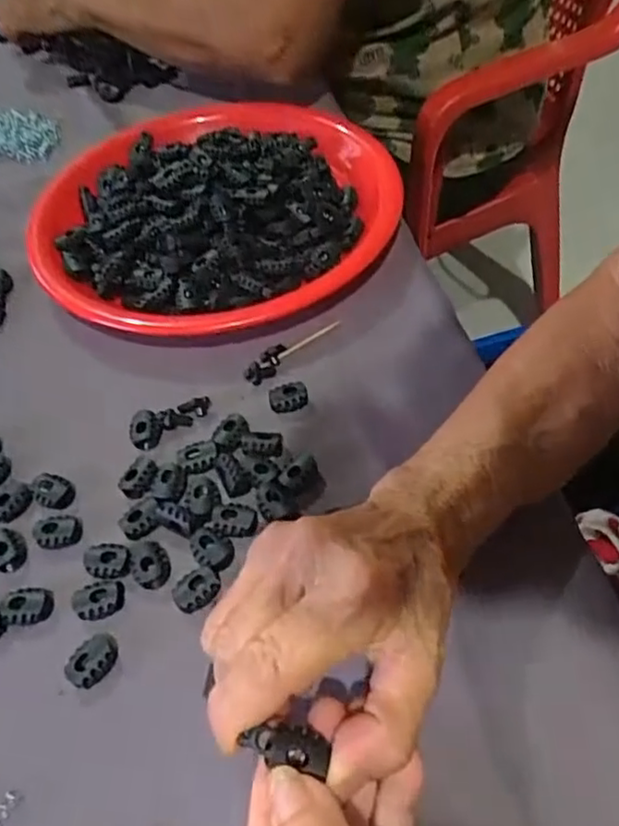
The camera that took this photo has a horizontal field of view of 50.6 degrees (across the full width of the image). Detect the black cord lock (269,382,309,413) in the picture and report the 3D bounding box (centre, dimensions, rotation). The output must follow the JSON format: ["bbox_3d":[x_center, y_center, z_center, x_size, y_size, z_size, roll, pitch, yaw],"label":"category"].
[{"bbox_3d":[-0.012,-0.010,0.372,0.022,0.007,0.018,-16,51,-5],"label":"black cord lock"}]

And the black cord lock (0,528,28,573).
[{"bbox_3d":[-0.152,0.067,0.326,0.018,0.006,0.024,-32,55,-17],"label":"black cord lock"}]

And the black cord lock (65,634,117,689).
[{"bbox_3d":[-0.096,0.109,0.289,0.018,0.008,0.024,31,61,27],"label":"black cord lock"}]

